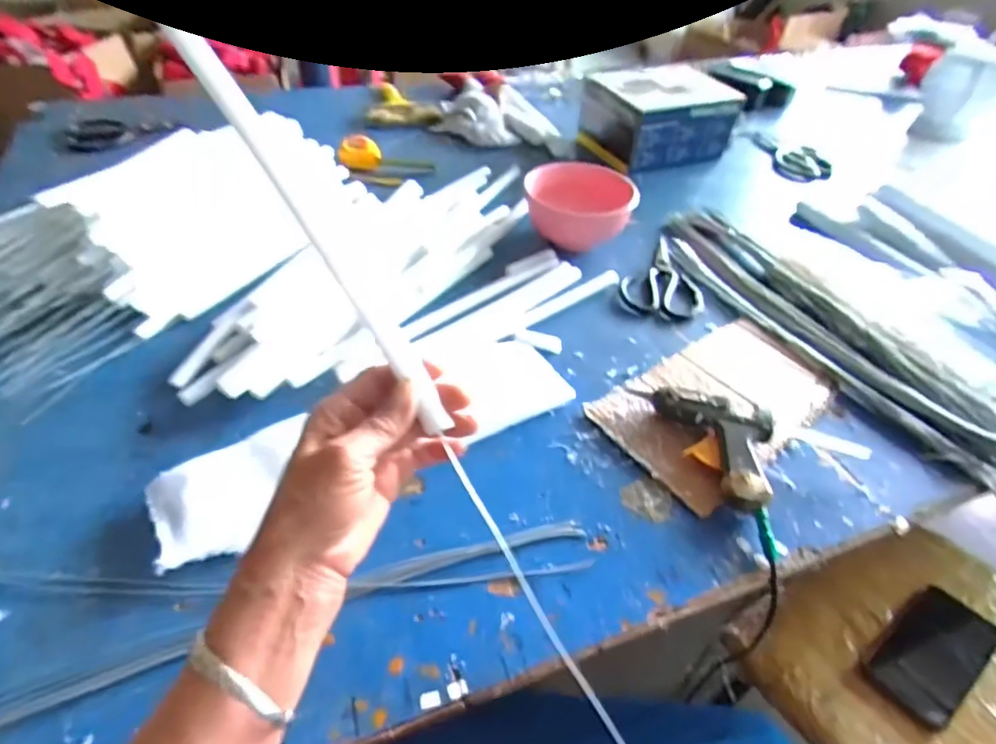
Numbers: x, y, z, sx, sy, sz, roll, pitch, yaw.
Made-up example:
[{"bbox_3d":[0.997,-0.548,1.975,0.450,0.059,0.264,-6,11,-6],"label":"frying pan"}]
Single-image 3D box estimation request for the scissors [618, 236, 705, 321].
[{"bbox_3d":[0.225,-0.124,0.728,0.102,0.009,0.175,21,47,16],"label":"scissors"}]

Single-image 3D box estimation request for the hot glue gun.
[{"bbox_3d":[0.206,0.054,0.521,0.085,0.036,0.162,-16,48,-19],"label":"hot glue gun"}]

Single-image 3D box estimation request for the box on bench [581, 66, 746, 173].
[{"bbox_3d":[0.281,-0.446,0.978,0.222,0.112,0.164,-11,47,-15],"label":"box on bench"}]

